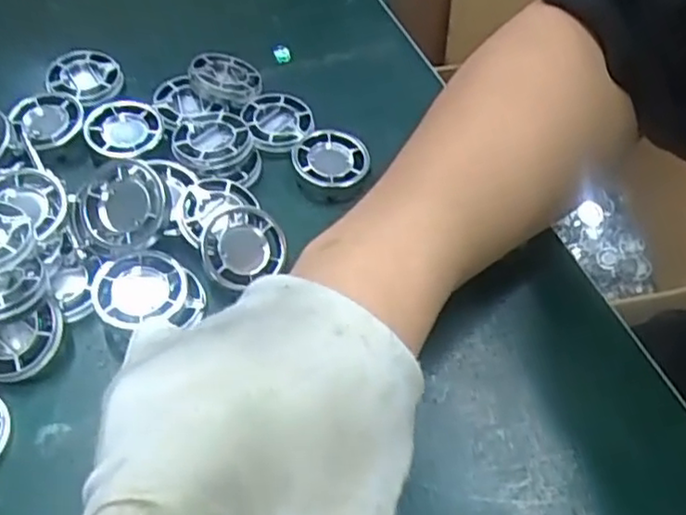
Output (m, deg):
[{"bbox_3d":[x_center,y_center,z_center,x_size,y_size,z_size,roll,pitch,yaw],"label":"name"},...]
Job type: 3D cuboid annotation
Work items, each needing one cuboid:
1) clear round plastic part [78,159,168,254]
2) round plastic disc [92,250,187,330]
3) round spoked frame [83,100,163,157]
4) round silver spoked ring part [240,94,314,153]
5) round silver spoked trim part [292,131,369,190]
[{"bbox_3d":[-0.094,-0.022,0.303,0.037,0.008,0.037,0,91,-3],"label":"clear round plastic part"},{"bbox_3d":[-0.086,0.015,0.298,0.036,0.015,0.032,-6,55,-9],"label":"round plastic disc"},{"bbox_3d":[-0.113,-0.067,0.360,0.036,0.008,0.037,3,54,-4],"label":"round spoked frame"},{"bbox_3d":[-0.034,-0.071,0.376,0.037,0.009,0.039,3,54,-4],"label":"round silver spoked ring part"},{"bbox_3d":[-0.006,-0.051,0.359,0.038,0.005,0.037,3,59,-5],"label":"round silver spoked trim part"}]

